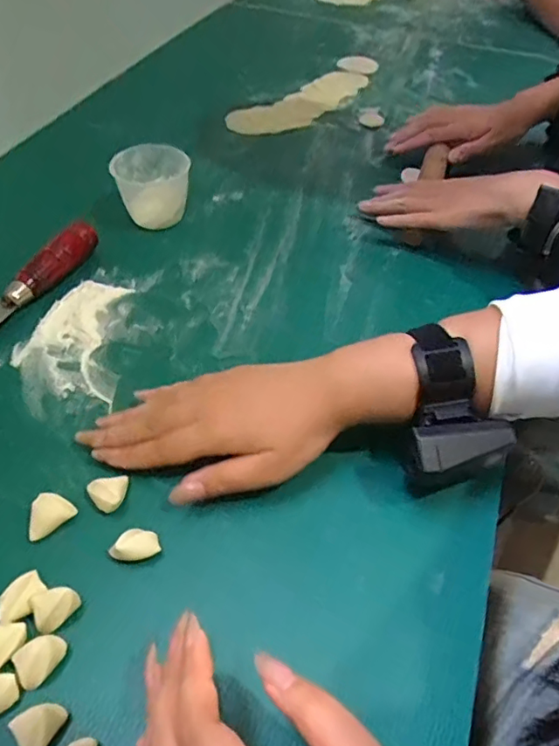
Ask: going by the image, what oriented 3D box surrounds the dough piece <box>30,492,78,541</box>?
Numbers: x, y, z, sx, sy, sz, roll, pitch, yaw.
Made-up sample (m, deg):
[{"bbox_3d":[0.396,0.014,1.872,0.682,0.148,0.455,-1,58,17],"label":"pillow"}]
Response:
[{"bbox_3d":[-0.146,0.088,0.349,0.029,0.011,0.022,-30,57,-26],"label":"dough piece"}]

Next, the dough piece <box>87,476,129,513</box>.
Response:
[{"bbox_3d":[-0.111,0.079,0.358,0.024,0.010,0.024,2,49,-2],"label":"dough piece"}]

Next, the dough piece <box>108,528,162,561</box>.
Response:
[{"bbox_3d":[-0.088,0.106,0.336,0.029,0.014,0.018,-14,52,-15],"label":"dough piece"}]

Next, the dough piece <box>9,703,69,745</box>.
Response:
[{"bbox_3d":[-0.122,0.177,0.278,0.021,0.007,0.024,29,54,20],"label":"dough piece"}]

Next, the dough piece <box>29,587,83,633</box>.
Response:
[{"bbox_3d":[-0.127,0.131,0.312,0.024,0.012,0.020,-26,56,-23],"label":"dough piece"}]

